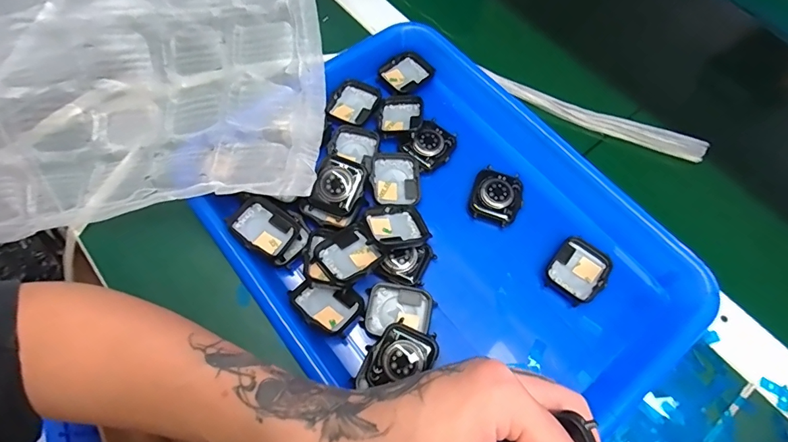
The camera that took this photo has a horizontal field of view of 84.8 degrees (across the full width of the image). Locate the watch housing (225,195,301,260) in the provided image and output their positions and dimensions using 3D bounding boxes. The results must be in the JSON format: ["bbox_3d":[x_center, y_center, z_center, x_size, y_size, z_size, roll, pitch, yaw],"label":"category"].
[{"bbox_3d":[-0.092,0.005,0.308,0.043,0.010,0.037,38,53,-12],"label":"watch housing"}]

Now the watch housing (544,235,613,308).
[{"bbox_3d":[0.132,0.036,0.311,0.038,0.008,0.042,37,70,16],"label":"watch housing"}]

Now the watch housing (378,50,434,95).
[{"bbox_3d":[0.014,-0.131,0.385,0.044,0.013,0.036,-37,70,-16],"label":"watch housing"}]

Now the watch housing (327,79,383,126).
[{"bbox_3d":[-0.032,-0.100,0.365,0.037,0.009,0.043,28,68,12],"label":"watch housing"}]

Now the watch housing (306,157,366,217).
[{"bbox_3d":[-0.041,-0.025,0.320,0.034,0.010,0.041,19,88,1],"label":"watch housing"}]

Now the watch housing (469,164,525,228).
[{"bbox_3d":[0.079,-0.019,0.333,0.039,0.011,0.042,15,65,6],"label":"watch housing"}]

